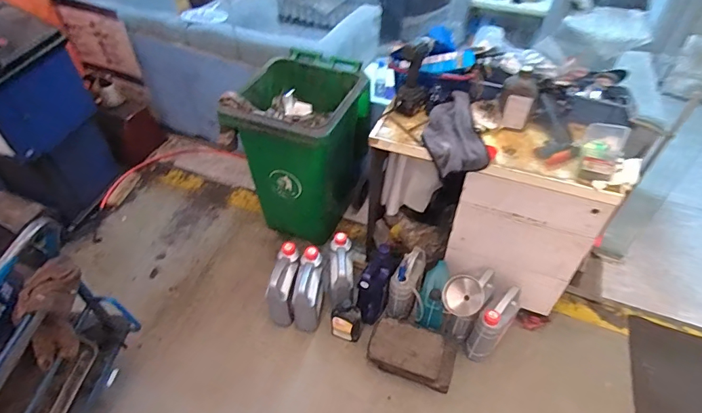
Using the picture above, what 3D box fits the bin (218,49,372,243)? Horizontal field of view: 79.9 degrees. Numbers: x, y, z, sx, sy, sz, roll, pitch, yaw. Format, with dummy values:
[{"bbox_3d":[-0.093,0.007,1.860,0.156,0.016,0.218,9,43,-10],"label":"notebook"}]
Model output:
[{"bbox_3d":[-0.204,-0.266,1.970,0.462,0.731,0.530,16,47,15],"label":"bin"}]

